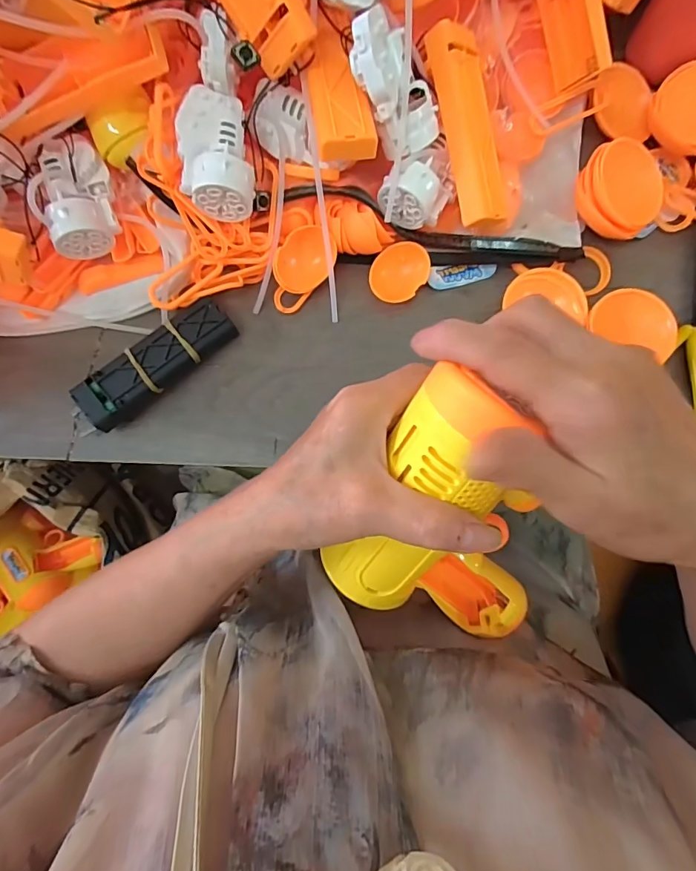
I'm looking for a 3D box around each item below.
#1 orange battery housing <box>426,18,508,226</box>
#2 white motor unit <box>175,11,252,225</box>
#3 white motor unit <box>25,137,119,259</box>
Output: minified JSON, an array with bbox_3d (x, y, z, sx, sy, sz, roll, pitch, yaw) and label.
[{"bbox_3d":[0.074,-0.184,0.270,0.030,0.018,0.108,-16,100,-1],"label":"orange battery housing"},{"bbox_3d":[-0.077,-0.180,0.260,0.047,0.042,0.094,-2,97,1],"label":"white motor unit"},{"bbox_3d":[-0.169,-0.149,0.280,0.036,0.033,0.063,-10,84,0],"label":"white motor unit"}]

